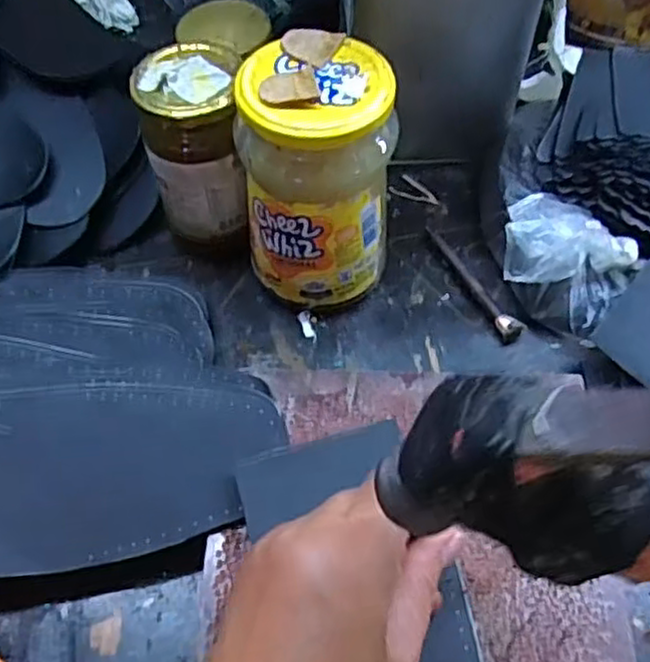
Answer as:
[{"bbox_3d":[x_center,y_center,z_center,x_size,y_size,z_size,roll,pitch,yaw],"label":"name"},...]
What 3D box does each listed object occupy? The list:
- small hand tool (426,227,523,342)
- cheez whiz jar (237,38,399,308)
[{"bbox_3d":[0.087,-0.032,0.426,0.010,0.014,0.091,-21,59,-12],"label":"small hand tool"},{"bbox_3d":[-0.004,-0.075,0.380,0.077,0.131,0.074,-2,58,-4],"label":"cheez whiz jar"}]

